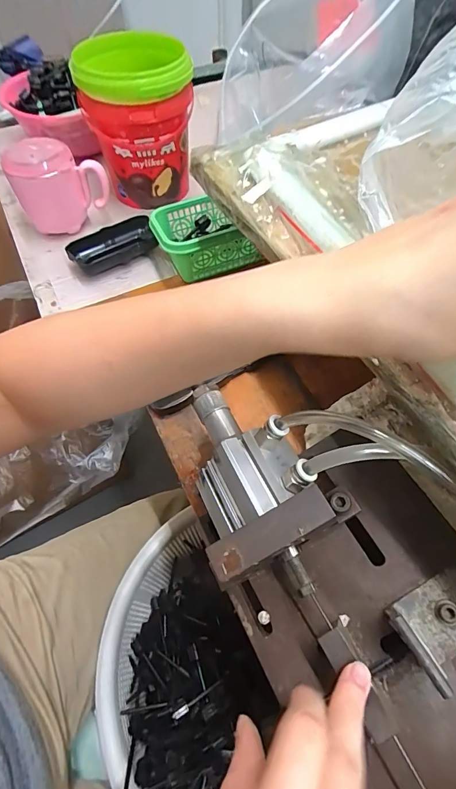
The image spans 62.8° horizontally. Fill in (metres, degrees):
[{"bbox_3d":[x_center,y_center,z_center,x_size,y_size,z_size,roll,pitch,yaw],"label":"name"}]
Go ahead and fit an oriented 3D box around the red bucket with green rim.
[{"bbox_3d":[-0.108,-0.346,0.483,0.128,0.148,0.137,-7,59,-4],"label":"red bucket with green rim"}]

